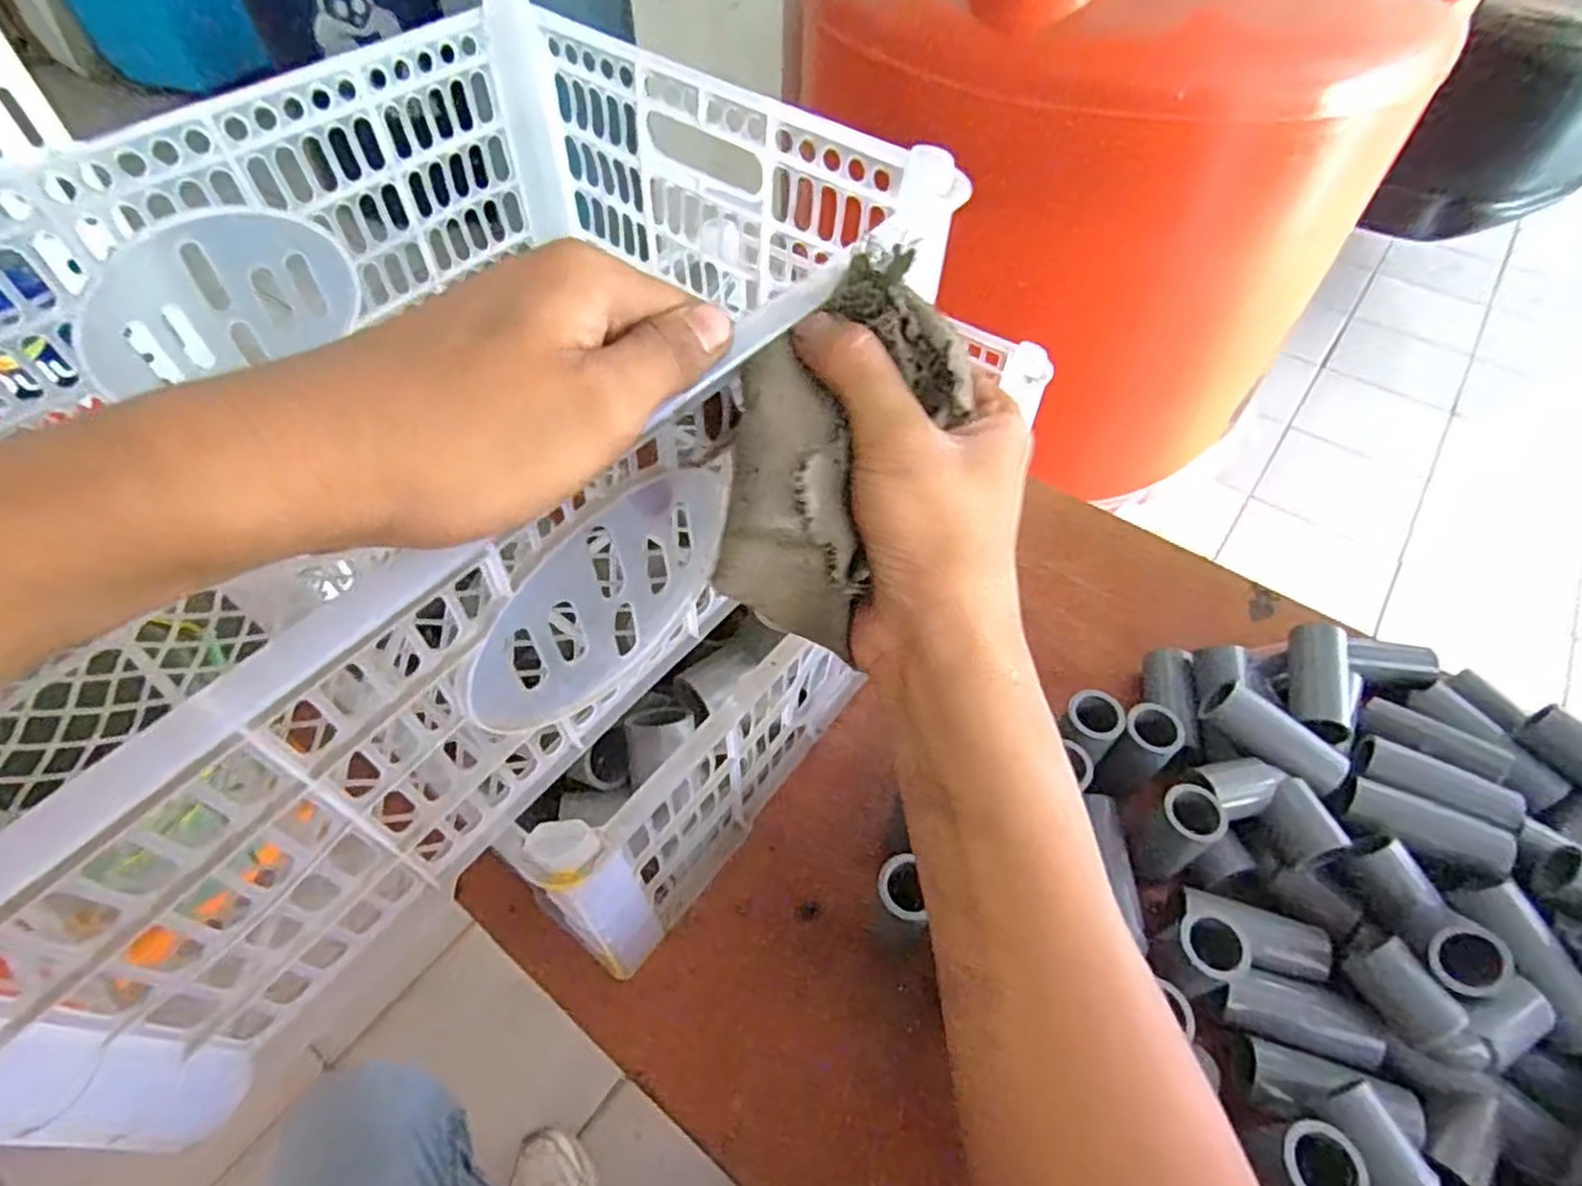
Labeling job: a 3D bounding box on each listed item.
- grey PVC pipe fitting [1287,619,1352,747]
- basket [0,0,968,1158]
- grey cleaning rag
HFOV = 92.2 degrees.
[{"bbox_3d":[0.311,0.052,0.446,0.026,0.023,0.072,16,54,10],"label":"grey PVC pipe fitting"},{"bbox_3d":[-0.157,-0.067,0.304,0.271,0.146,0.387,33,58,21],"label":"basket"},{"bbox_3d":[0.016,-0.046,0.243,0.060,0.046,0.119,19,85,13],"label":"grey cleaning rag"}]

